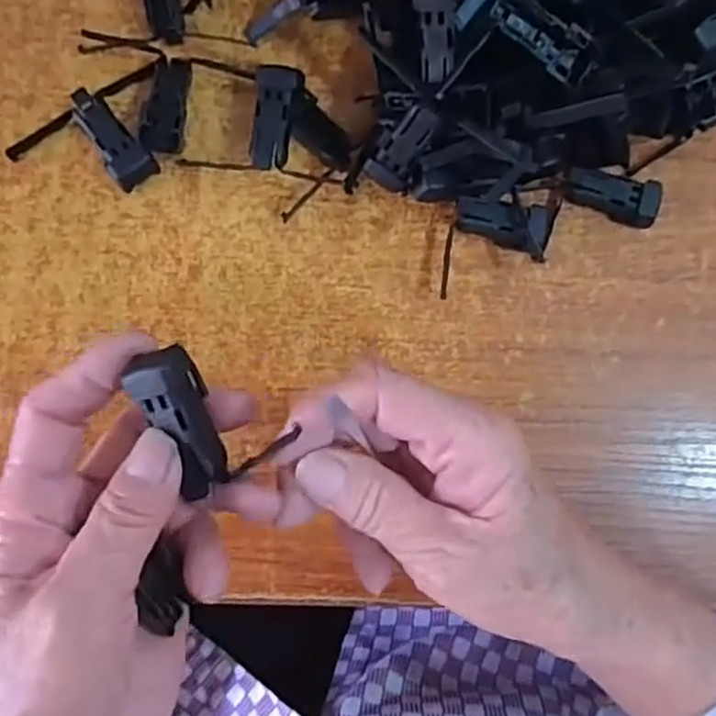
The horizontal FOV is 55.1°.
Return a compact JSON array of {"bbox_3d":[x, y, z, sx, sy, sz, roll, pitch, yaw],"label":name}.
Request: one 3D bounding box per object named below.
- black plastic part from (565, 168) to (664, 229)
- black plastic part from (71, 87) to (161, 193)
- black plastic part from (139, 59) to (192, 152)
[{"bbox_3d":[0.126,-0.081,0.340,0.047,0.015,0.020,16,83,-4],"label":"black plastic part"},{"bbox_3d":[-0.116,-0.102,0.322,0.020,0.014,0.047,-40,89,-8],"label":"black plastic part"},{"bbox_3d":[-0.090,-0.119,0.326,0.017,0.014,0.046,9,83,-5],"label":"black plastic part"}]

